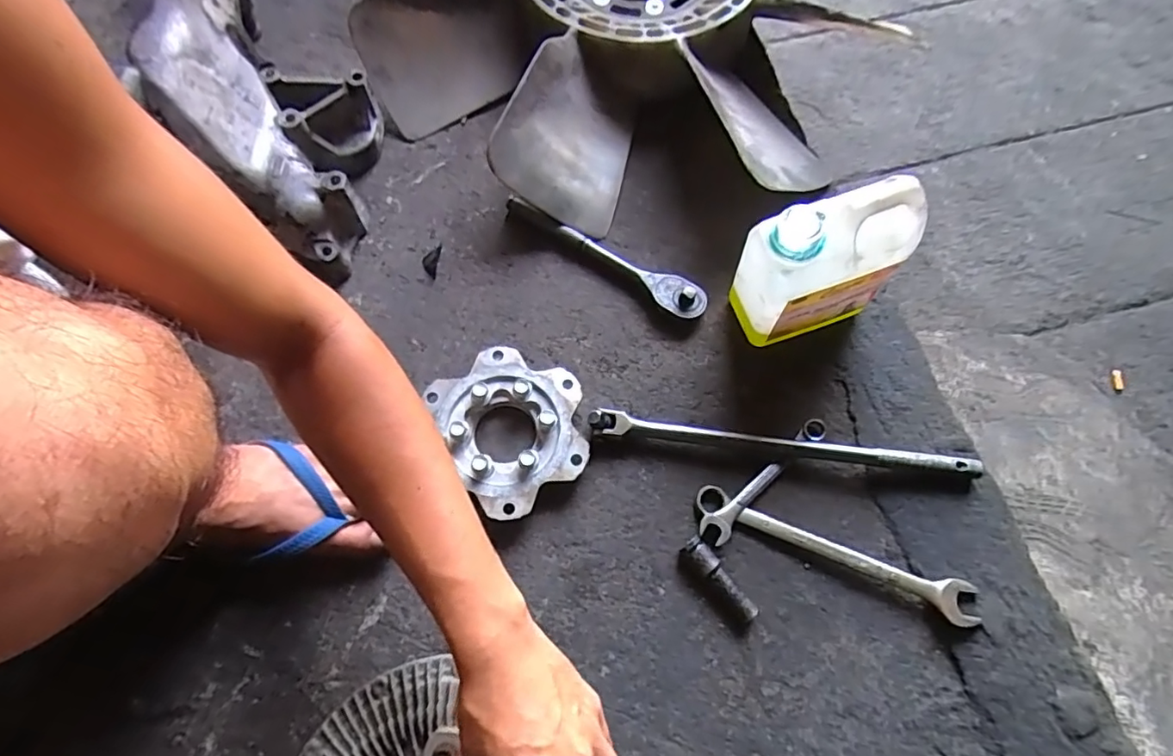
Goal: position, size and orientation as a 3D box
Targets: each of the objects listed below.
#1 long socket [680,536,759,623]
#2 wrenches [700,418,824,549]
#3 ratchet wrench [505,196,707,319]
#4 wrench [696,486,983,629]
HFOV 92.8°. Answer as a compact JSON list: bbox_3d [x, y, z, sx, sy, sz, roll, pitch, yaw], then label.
[{"bbox_3d":[0.118,0.175,0.490,0.019,0.020,0.080,-41,75,-15],"label":"long socket"},{"bbox_3d":[0.167,0.092,0.524,0.163,0.011,0.027,-42,75,-15],"label":"wrenches"},{"bbox_3d":[0.018,-0.134,0.598,0.243,0.026,0.034,33,72,11],"label":"ratchet wrench"},{"bbox_3d":[0.220,0.157,0.502,0.251,0.018,0.033,21,70,7],"label":"wrench"}]

